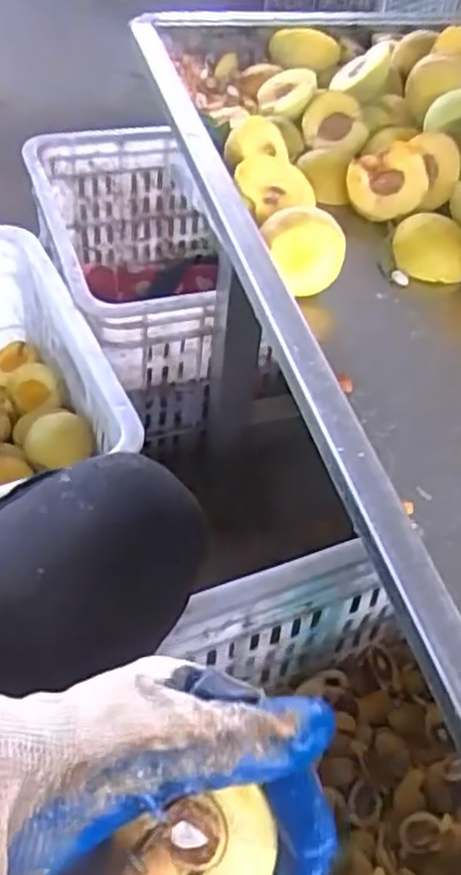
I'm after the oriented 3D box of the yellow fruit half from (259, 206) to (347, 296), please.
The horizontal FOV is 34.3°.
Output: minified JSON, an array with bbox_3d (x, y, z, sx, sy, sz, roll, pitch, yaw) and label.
[{"bbox_3d":[0.049,-0.127,0.513,0.055,0.048,0.030,5,48,-3],"label":"yellow fruit half"}]

